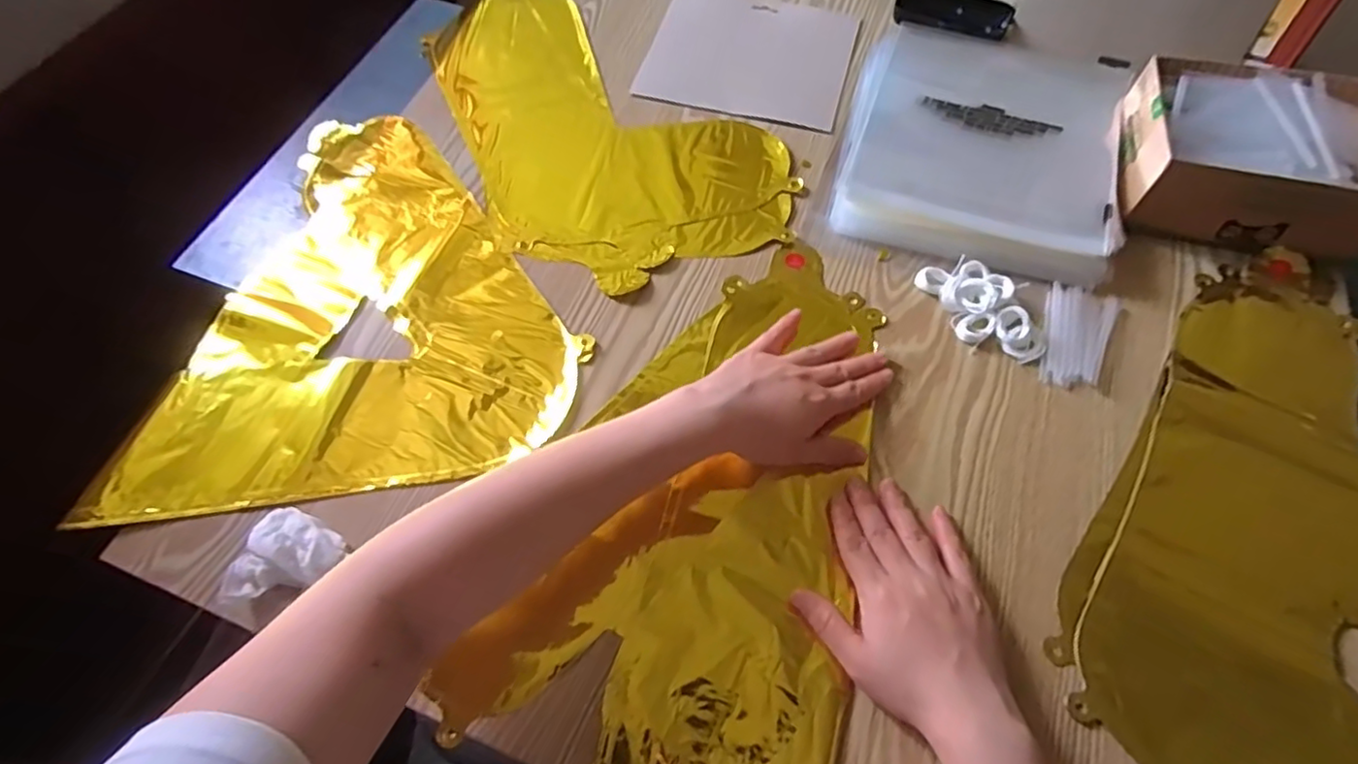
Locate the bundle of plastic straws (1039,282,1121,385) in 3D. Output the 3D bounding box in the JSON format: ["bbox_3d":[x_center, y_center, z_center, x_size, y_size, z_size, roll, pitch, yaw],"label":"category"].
[{"bbox_3d":[0.293,-0.034,0.470,0.049,0.005,0.085,20,66,12],"label":"bundle of plastic straws"}]

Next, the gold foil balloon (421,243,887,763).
[{"bbox_3d":[0.032,0.086,0.427,0.222,0.015,0.407,22,66,13],"label":"gold foil balloon"}]

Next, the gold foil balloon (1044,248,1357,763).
[{"bbox_3d":[0.385,0.089,0.400,0.196,0.010,0.413,32,69,17],"label":"gold foil balloon"}]

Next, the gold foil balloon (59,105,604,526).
[{"bbox_3d":[-0.248,-0.083,0.508,0.315,0.017,0.349,-8,63,-1],"label":"gold foil balloon"}]

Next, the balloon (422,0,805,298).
[{"bbox_3d":[-0.088,-0.248,0.592,0.232,0.006,0.409,-30,66,-12],"label":"balloon"}]

